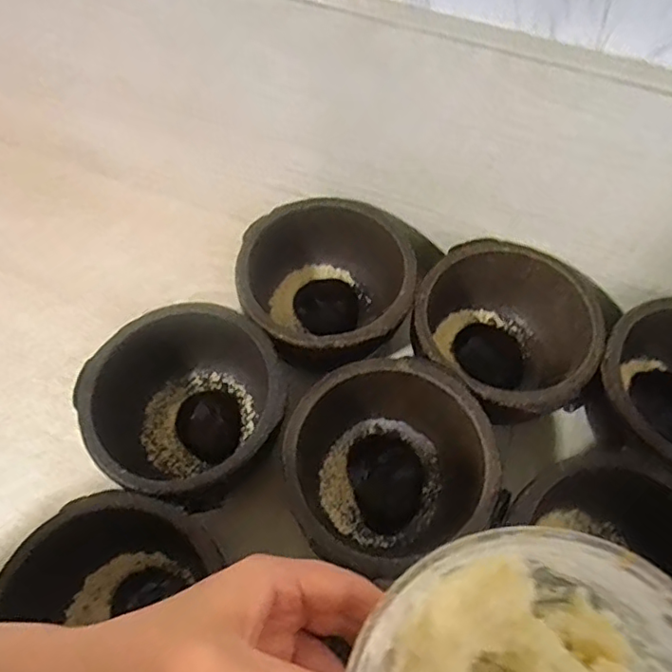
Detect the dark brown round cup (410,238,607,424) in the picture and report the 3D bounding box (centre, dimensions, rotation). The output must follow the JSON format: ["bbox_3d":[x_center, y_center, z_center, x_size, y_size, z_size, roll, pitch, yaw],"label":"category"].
[{"bbox_3d":[0.140,0.000,0.487,0.140,0.085,0.150,0,62,0],"label":"dark brown round cup"}]

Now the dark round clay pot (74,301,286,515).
[{"bbox_3d":[-0.107,0.056,0.454,0.129,0.087,0.140,0,62,0],"label":"dark round clay pot"}]

